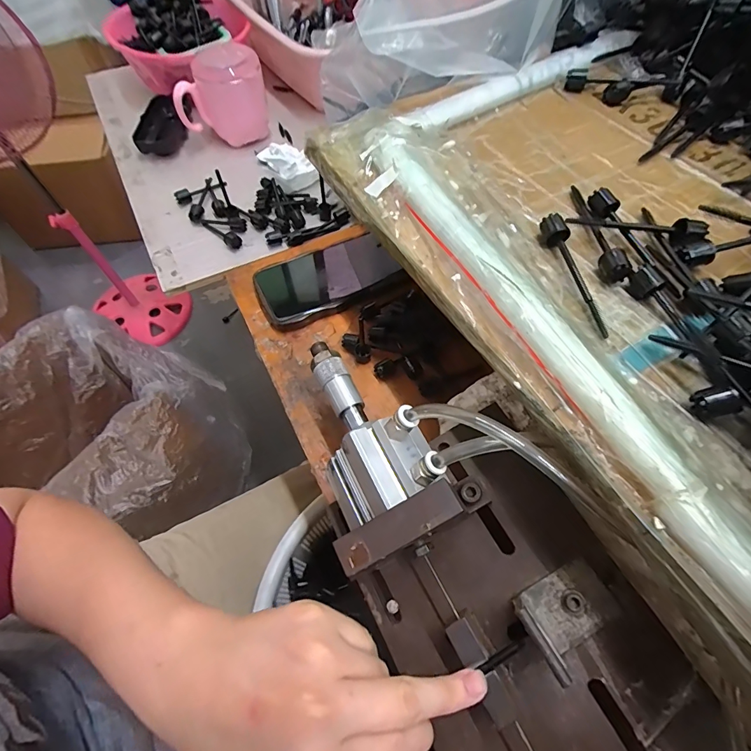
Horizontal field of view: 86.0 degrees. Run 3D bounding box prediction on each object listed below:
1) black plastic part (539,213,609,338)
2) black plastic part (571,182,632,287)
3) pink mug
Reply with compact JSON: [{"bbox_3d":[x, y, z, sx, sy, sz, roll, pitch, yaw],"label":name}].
[{"bbox_3d":[0.119,-0.062,0.240,0.014,0.015,0.086,-6,61,-4],"label":"black plastic part"},{"bbox_3d":[0.140,-0.097,0.260,0.014,0.014,0.087,-4,61,-3],"label":"black plastic part"},{"bbox_3d":[-0.200,-0.366,0.516,0.106,0.090,0.089,-16,63,-9],"label":"pink mug"}]

